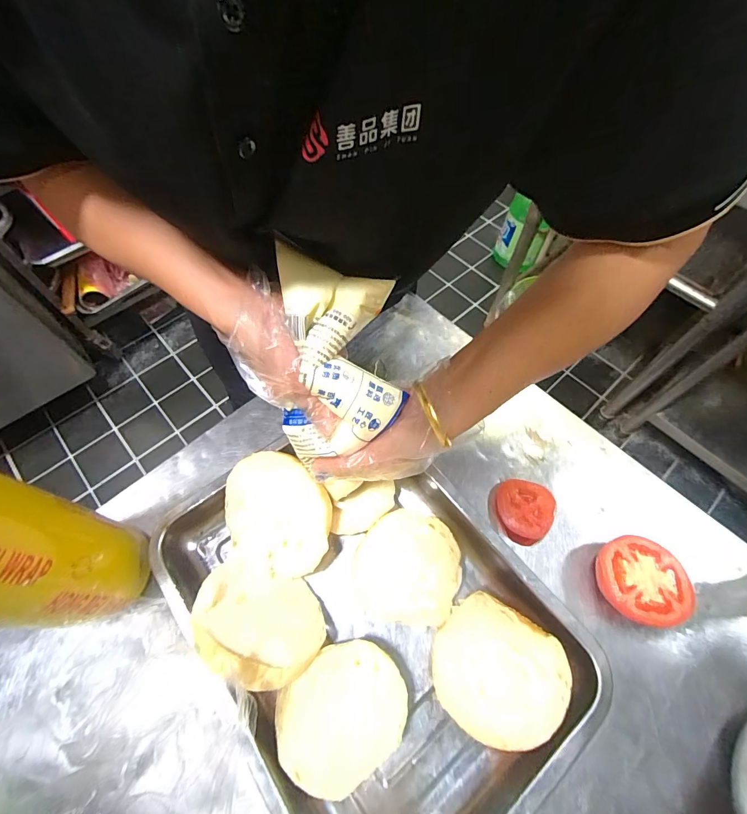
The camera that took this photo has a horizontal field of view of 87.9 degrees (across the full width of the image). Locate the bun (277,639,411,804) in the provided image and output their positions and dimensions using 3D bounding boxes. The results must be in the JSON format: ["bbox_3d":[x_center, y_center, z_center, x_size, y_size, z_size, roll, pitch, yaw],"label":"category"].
[{"bbox_3d":[-0.025,0.240,0.307,0.097,0.031,0.082,-36,67,-19],"label":"bun"}]

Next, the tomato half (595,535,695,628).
[{"bbox_3d":[0.247,0.162,0.362,0.073,0.031,0.072,10,61,5],"label":"tomato half"}]

